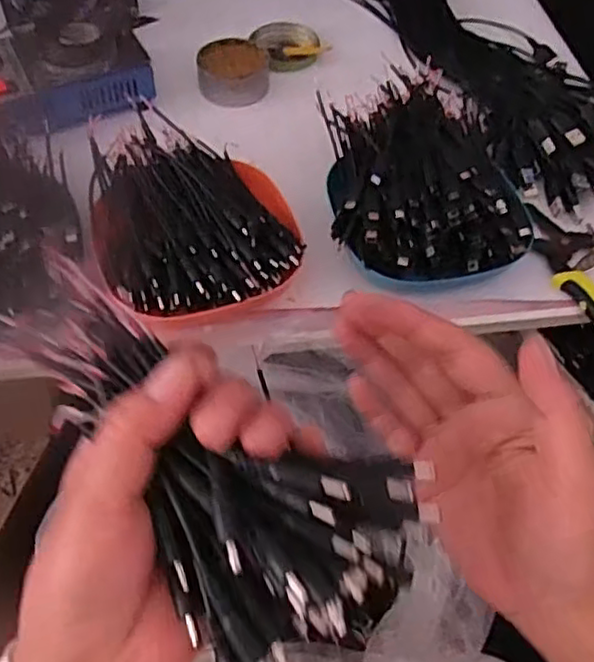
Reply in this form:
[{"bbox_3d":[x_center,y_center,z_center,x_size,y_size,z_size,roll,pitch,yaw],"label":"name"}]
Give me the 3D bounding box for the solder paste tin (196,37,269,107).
[{"bbox_3d":[-0.058,-0.237,0.610,0.062,0.033,0.059,-2,57,-4],"label":"solder paste tin"}]

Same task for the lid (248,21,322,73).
[{"bbox_3d":[-0.007,-0.274,0.645,0.060,0.016,0.067,-15,59,-12],"label":"lid"}]

